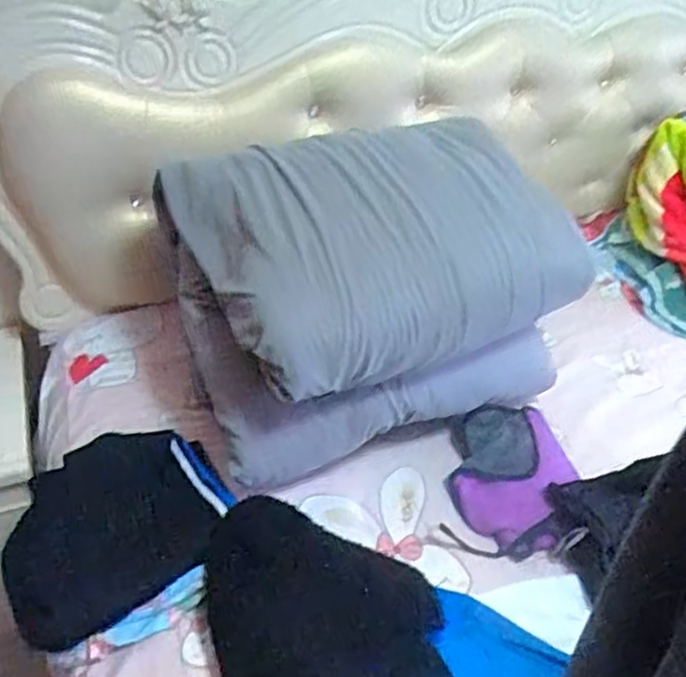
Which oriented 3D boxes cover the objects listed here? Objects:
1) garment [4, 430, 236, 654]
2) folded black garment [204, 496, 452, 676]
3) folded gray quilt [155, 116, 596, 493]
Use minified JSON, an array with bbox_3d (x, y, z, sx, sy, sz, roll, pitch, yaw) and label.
[{"bbox_3d":[-0.292,0.229,0.912,0.279,0.061,0.254,-20,44,-23],"label":"garment"},{"bbox_3d":[-0.026,0.308,0.835,0.265,0.045,0.279,-3,35,-10],"label":"folded black garment"},{"bbox_3d":[0.032,-0.084,1.014,0.489,0.337,0.379,-11,37,-21],"label":"folded gray quilt"}]

